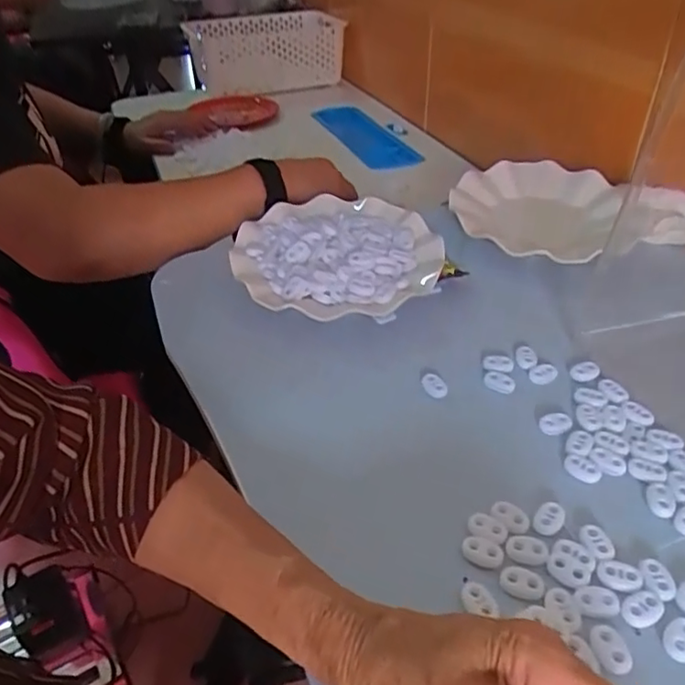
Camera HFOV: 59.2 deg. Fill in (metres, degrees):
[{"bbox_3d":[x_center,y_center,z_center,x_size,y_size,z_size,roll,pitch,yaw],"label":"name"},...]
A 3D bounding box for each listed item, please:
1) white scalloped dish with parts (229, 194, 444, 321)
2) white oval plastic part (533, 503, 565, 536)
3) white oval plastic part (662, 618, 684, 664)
[{"bbox_3d":[-0.006,-0.077,0.521,0.176,0.024,0.169,-1,38,1],"label":"white scalloped dish with parts"},{"bbox_3d":[0.120,0.101,0.347,0.014,0.005,0.022,28,47,33],"label":"white oval plastic part"},{"bbox_3d":[0.165,0.143,0.292,0.023,0.004,0.016,-28,45,-29],"label":"white oval plastic part"}]

